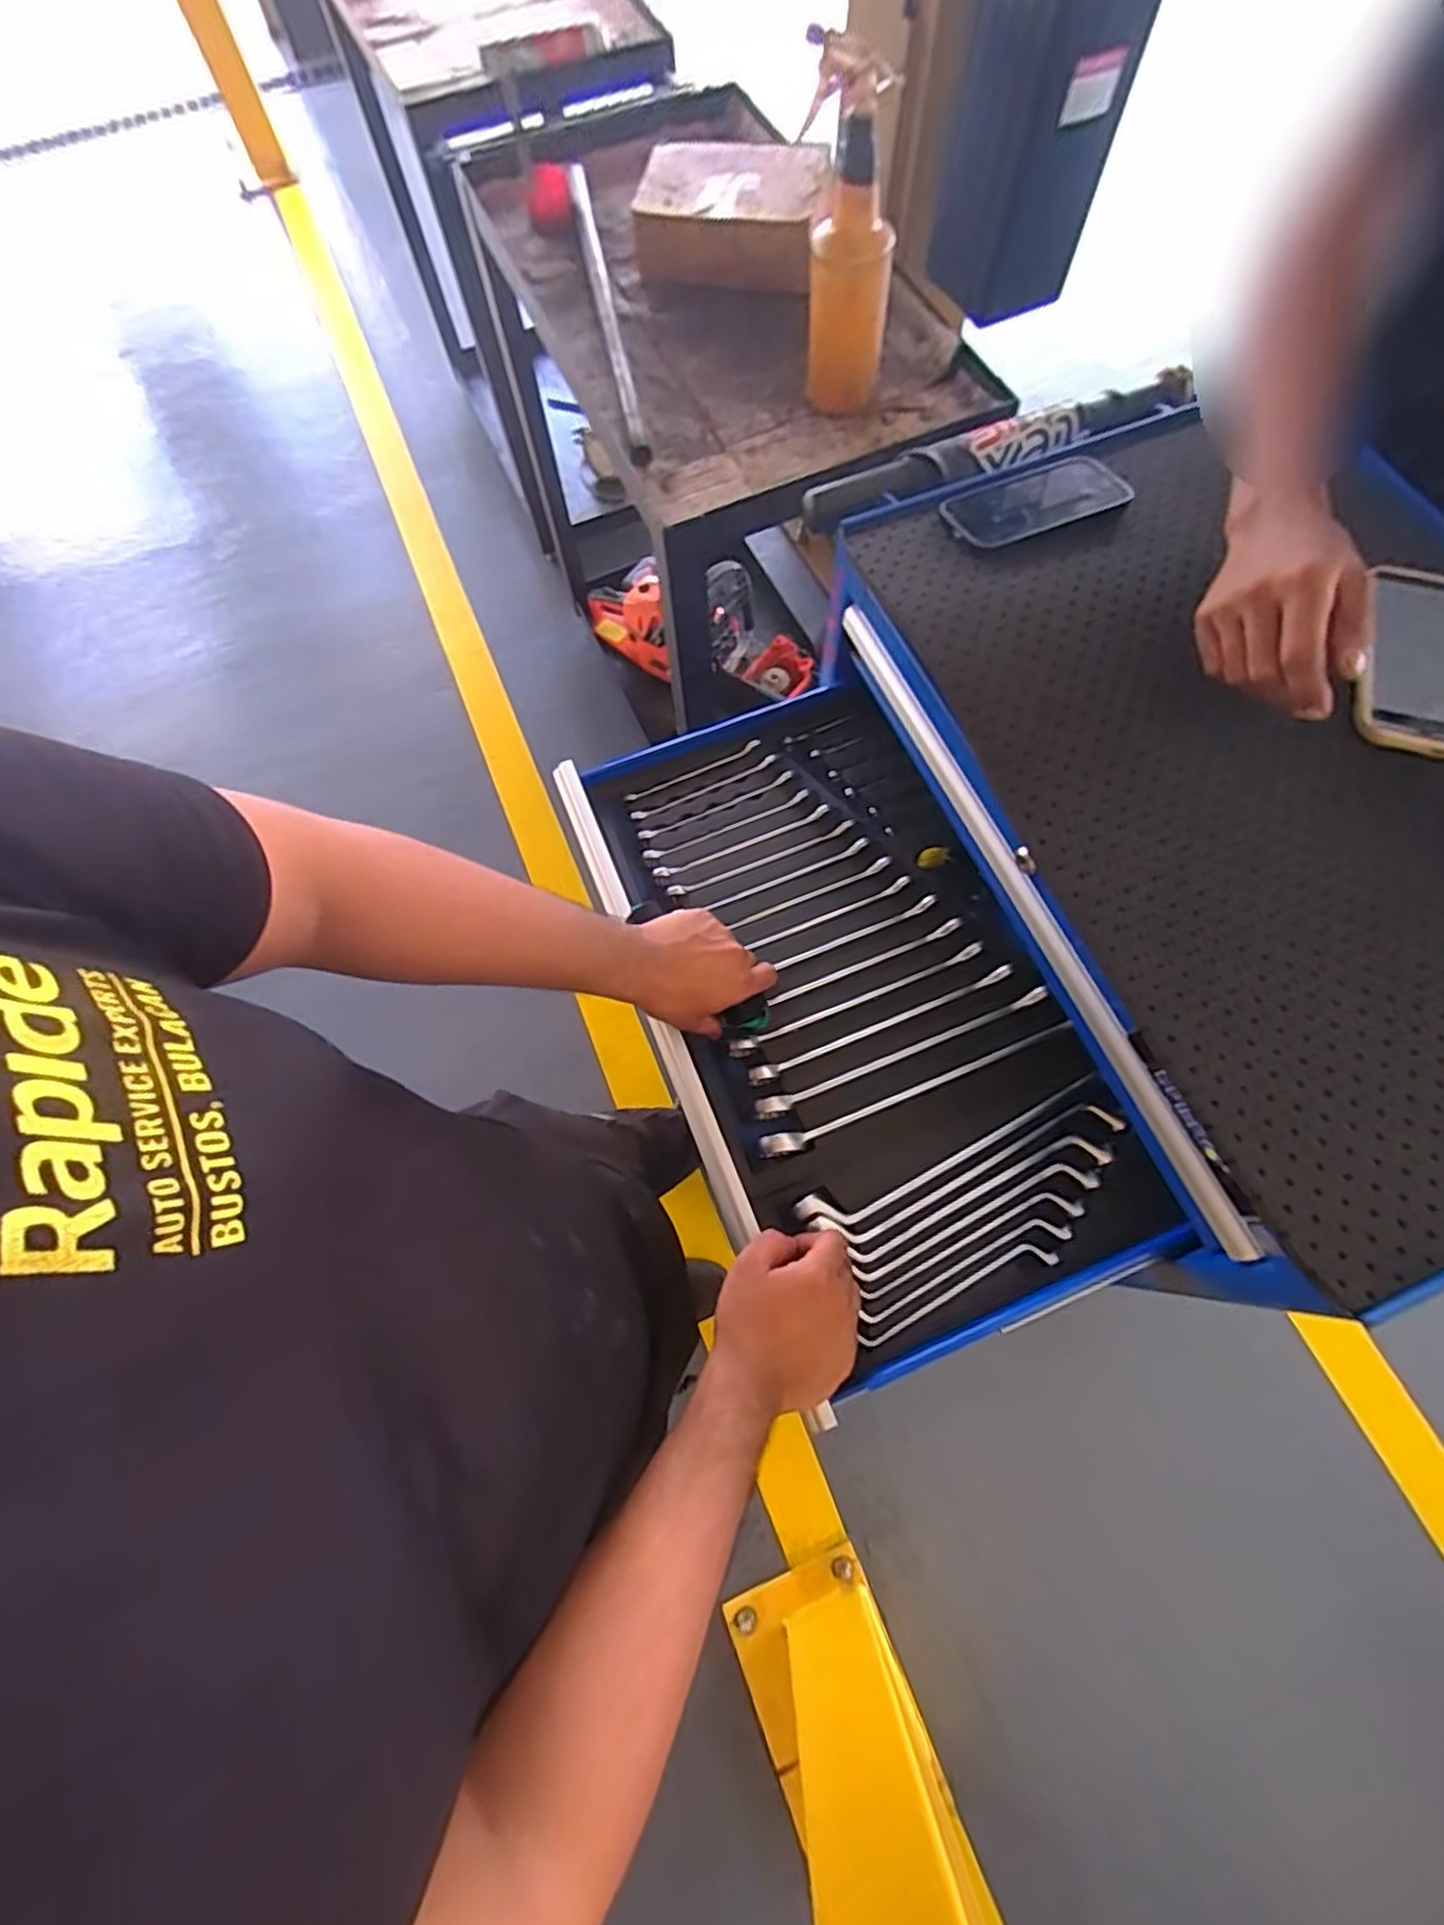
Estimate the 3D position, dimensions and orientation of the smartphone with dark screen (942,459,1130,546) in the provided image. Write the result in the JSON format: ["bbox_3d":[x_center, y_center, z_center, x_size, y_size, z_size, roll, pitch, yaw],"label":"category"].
[{"bbox_3d":[0.266,-0.389,0.611,0.150,0.012,0.067,-20,71,-5],"label":"smartphone with dark screen"}]

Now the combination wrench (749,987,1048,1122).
[{"bbox_3d":[0.154,0.082,0.630,0.273,0.035,0.018,-20,71,-5],"label":"combination wrench"}]

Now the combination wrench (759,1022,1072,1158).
[{"bbox_3d":[0.166,0.107,0.607,0.281,0.024,0.018,-20,71,-5],"label":"combination wrench"}]

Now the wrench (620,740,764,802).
[{"bbox_3d":[-0.029,-0.193,0.732,0.148,0.005,0.010,-25,71,-7],"label":"wrench"}]

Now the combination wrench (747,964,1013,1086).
[{"bbox_3d":[0.140,0.055,0.635,0.249,0.020,0.014,-21,71,-6],"label":"combination wrench"}]

